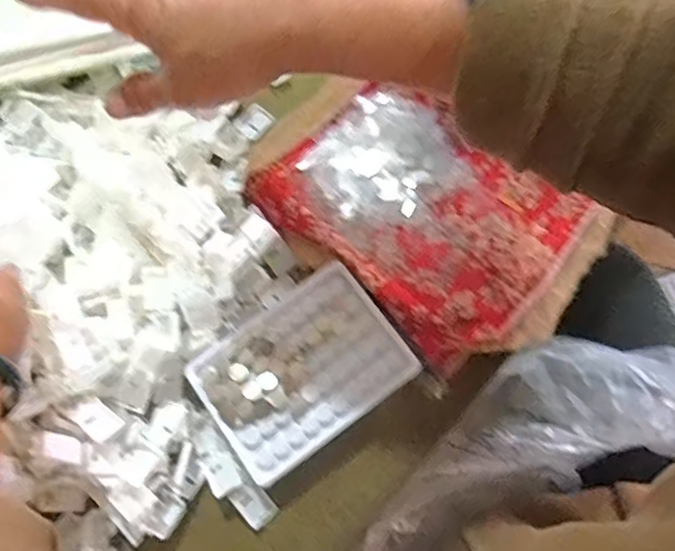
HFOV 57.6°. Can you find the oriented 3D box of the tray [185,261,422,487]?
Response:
[{"bbox_3d":[-0.023,0.064,0.417,0.129,0.024,0.096,-36,75,-8],"label":"tray"}]

